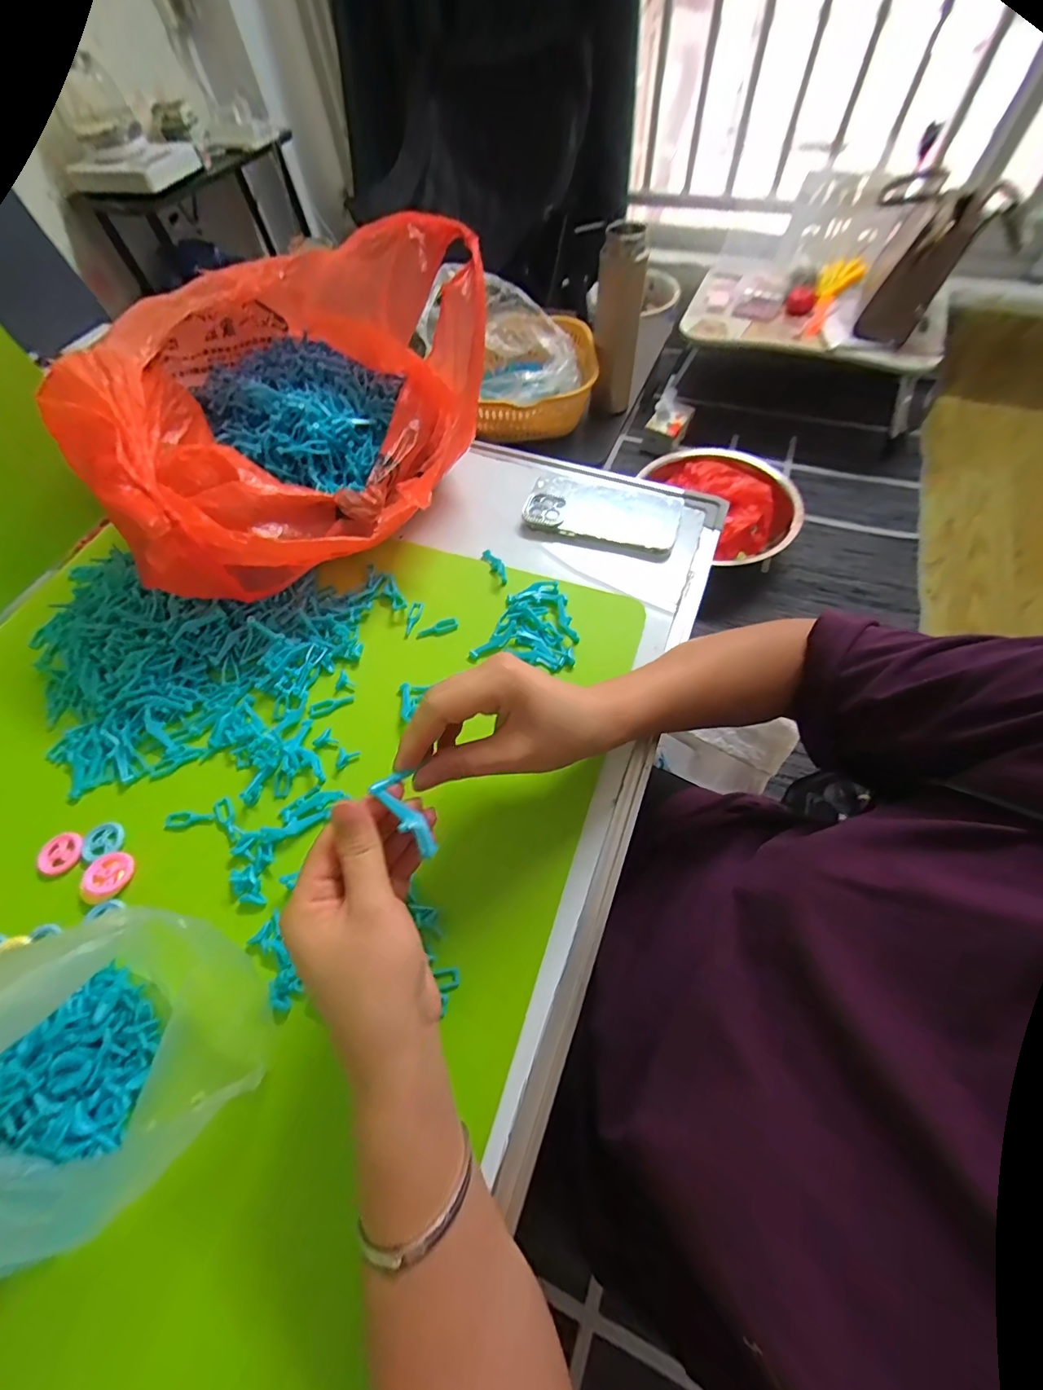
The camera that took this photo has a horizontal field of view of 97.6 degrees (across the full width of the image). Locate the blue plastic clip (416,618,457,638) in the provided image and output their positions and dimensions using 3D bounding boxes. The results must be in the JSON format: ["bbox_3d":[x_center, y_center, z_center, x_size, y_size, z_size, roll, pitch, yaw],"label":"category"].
[{"bbox_3d":[-0.081,-0.063,0.438,0.040,0.009,0.011,-20,62,-7],"label":"blue plastic clip"}]

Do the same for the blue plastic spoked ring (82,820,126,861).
[{"bbox_3d":[-0.323,0.112,0.353,0.027,0.006,0.029,-2,61,3],"label":"blue plastic spoked ring"}]

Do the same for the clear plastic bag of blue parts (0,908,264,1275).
[{"bbox_3d":[-0.239,0.188,0.232,0.153,0.116,0.108,-14,63,-5],"label":"clear plastic bag of blue parts"}]

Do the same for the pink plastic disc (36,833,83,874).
[{"bbox_3d":[-0.351,0.120,0.349,0.029,0.007,0.028,-2,61,3],"label":"pink plastic disc"}]

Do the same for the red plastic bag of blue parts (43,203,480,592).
[{"bbox_3d":[-0.206,-0.278,0.455,0.350,0.168,0.376,-5,61,1],"label":"red plastic bag of blue parts"}]

